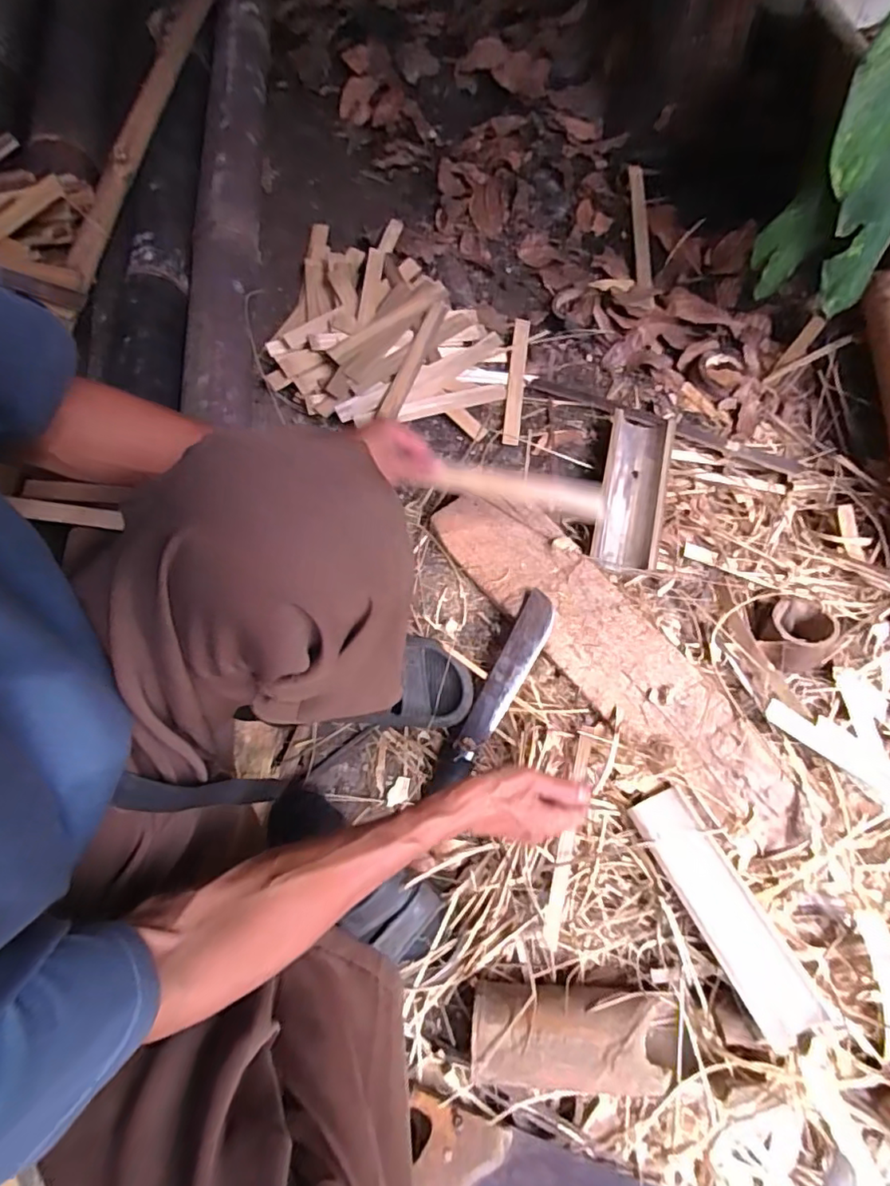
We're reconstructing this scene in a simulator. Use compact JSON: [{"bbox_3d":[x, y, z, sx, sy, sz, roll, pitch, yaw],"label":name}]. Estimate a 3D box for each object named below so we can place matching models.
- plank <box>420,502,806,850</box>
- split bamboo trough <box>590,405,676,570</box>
[{"bbox_3d":[0.196,0.064,0.670,0.120,0.033,0.529,-39,77,-10],"label":"plank"},{"bbox_3d":[0.248,-0.135,0.751,0.087,0.037,0.234,14,75,5],"label":"split bamboo trough"}]

